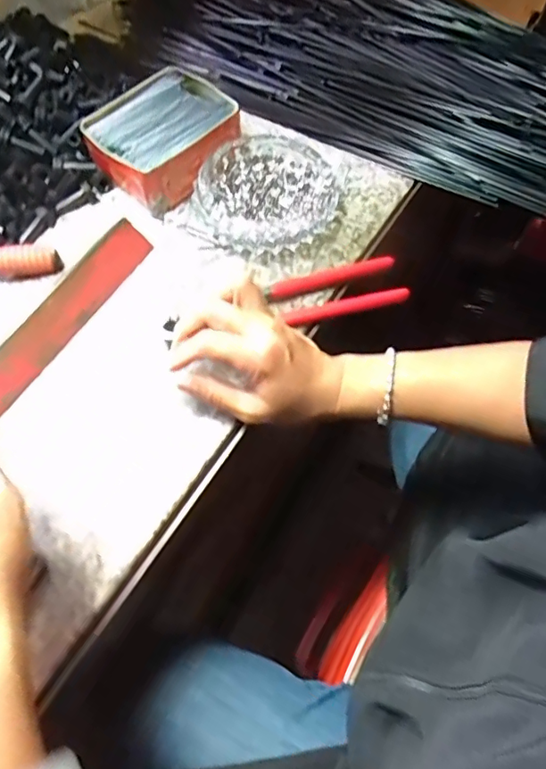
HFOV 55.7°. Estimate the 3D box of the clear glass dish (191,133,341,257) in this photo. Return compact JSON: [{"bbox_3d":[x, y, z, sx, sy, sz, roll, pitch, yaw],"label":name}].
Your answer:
[{"bbox_3d":[-0.006,-0.167,0.458,0.118,0.029,0.114,0,62,1],"label":"clear glass dish"}]

